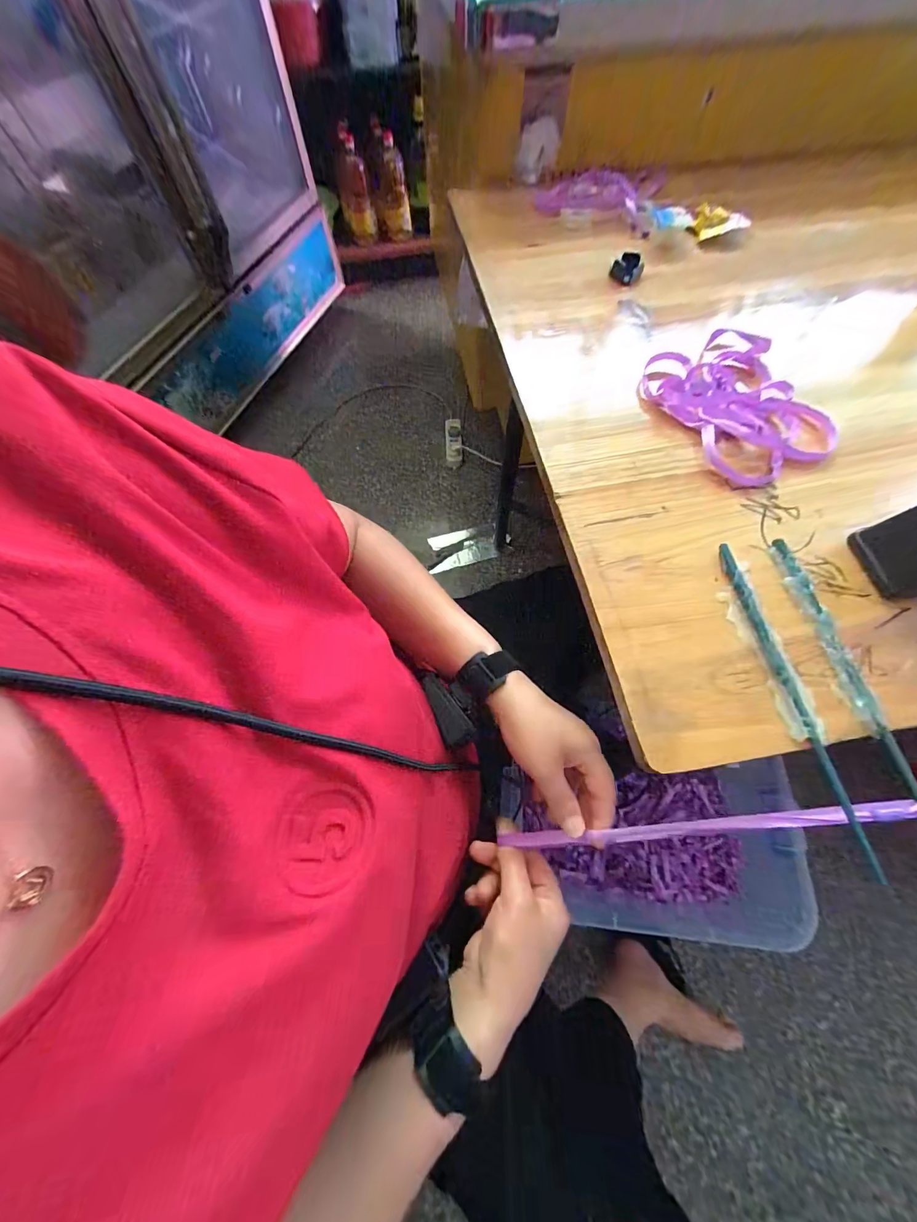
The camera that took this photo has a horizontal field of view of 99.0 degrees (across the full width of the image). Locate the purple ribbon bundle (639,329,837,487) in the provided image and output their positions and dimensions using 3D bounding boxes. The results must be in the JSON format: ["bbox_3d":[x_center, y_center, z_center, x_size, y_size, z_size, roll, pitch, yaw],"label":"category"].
[{"bbox_3d":[0.279,-0.212,0.384,0.143,0.023,0.179,-23,68,-9],"label":"purple ribbon bundle"}]

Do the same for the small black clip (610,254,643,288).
[{"bbox_3d":[0.203,-0.412,0.472,0.031,0.019,0.034,0,66,1],"label":"small black clip"}]

